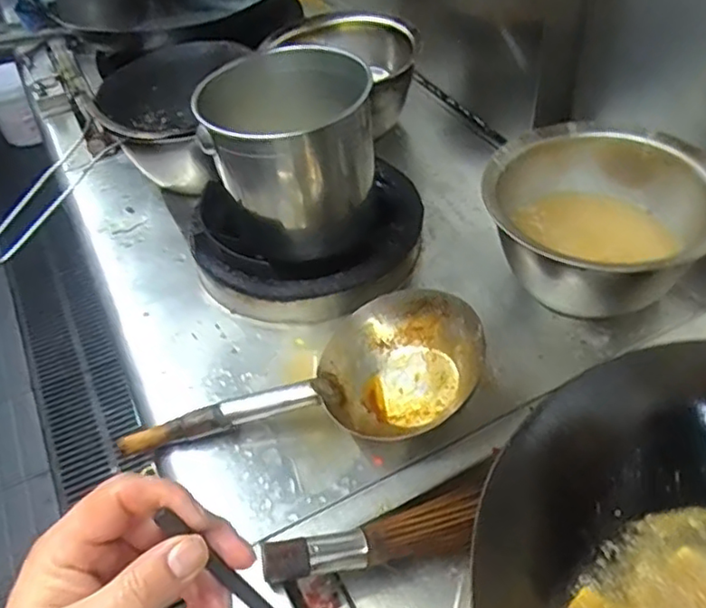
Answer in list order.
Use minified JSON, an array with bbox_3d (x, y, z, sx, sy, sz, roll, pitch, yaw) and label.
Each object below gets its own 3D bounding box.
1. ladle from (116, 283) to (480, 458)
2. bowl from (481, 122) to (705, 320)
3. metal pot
[{"bbox_3d":[-0.045,0.086,0.766,0.390,0.076,0.178,-8,45,-3],"label":"ladle"},{"bbox_3d":[0.314,-0.112,0.845,0.281,0.129,0.272,5,46,10],"label":"bowl"},{"bbox_3d":[-0.090,-0.224,0.900,0.212,0.183,0.227,-2,45,2],"label":"metal pot"}]

